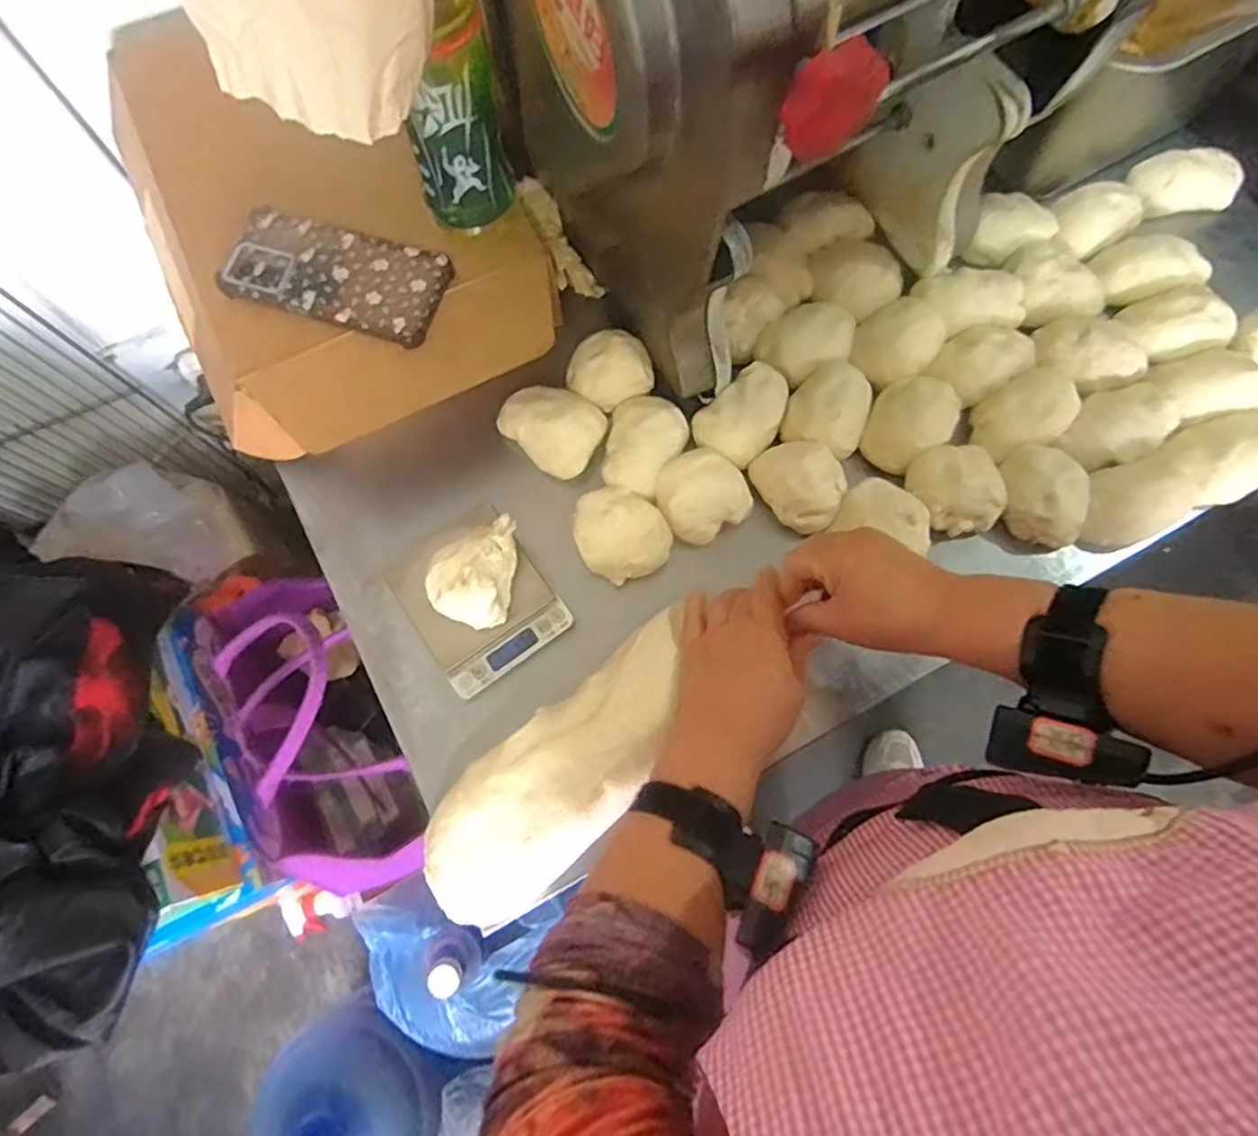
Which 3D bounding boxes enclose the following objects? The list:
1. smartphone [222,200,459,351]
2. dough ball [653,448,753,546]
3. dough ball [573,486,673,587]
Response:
[{"bbox_3d":[-0.222,-0.222,0.522,0.165,0.013,0.076,15,74,6],"label":"smartphone"},{"bbox_3d":[0.058,-0.060,0.546,0.068,0.038,0.068,0,73,2],"label":"dough ball"},{"bbox_3d":[-0.007,-0.028,0.541,0.067,0.042,0.073,0,73,2],"label":"dough ball"}]

